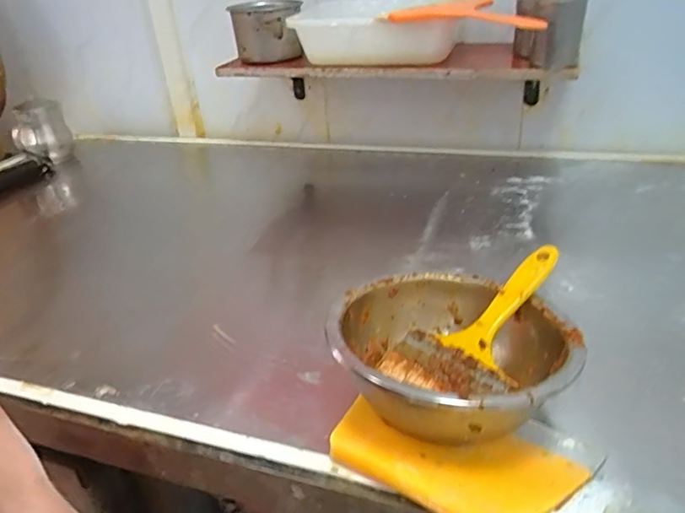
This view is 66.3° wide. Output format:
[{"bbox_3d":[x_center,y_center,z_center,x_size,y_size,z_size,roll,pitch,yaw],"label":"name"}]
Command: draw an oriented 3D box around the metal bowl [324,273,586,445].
[{"bbox_3d":[0.090,0.084,0.438,0.185,0.088,0.185,3,30,15],"label":"metal bowl"}]

